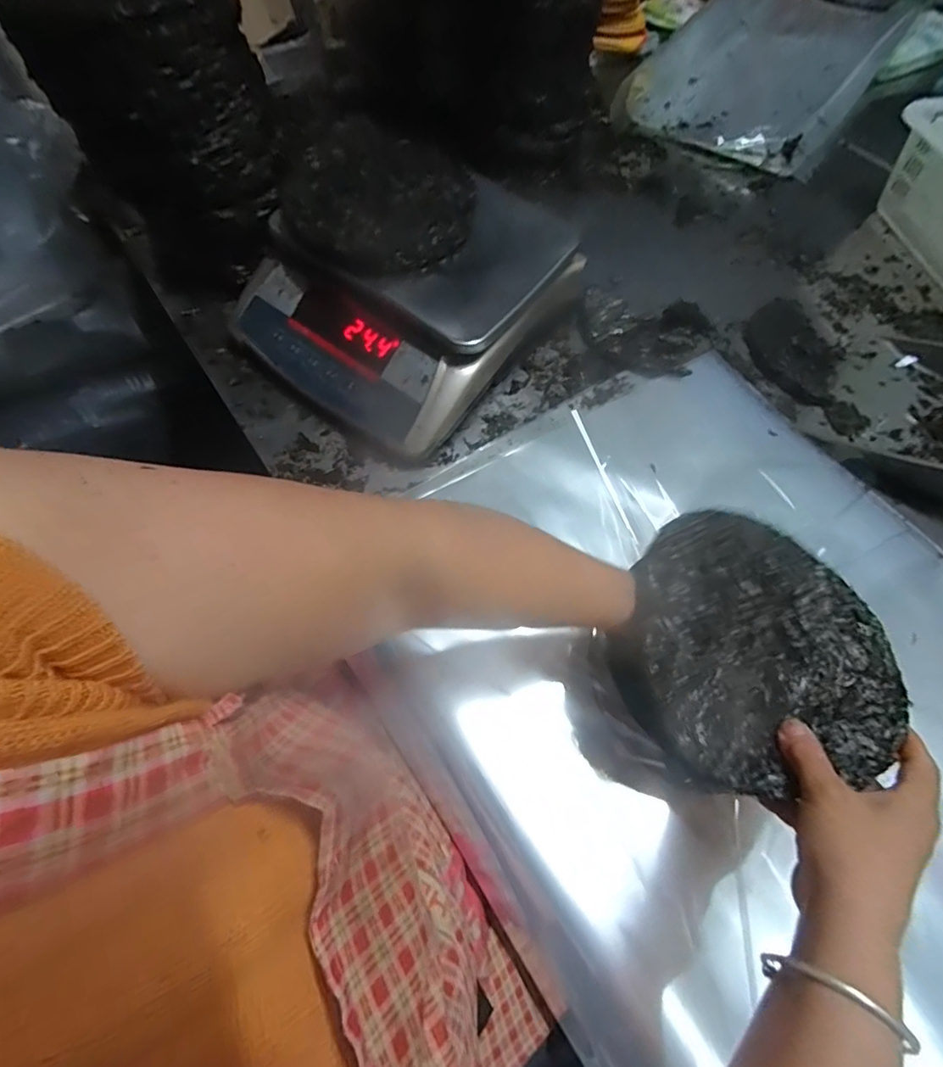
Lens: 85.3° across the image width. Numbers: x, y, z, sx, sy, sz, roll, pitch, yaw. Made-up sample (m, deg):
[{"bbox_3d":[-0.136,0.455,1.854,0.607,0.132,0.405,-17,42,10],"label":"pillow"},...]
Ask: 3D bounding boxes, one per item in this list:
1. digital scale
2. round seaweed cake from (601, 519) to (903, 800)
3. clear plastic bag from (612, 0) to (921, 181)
[{"bbox_3d":[-0.083,-0.268,0.575,0.306,0.116,0.301,32,67,14],"label":"digital scale"},{"bbox_3d":[0.198,0.074,0.353,0.208,0.048,0.182,-32,68,-16],"label":"round seaweed cake"},{"bbox_3d":[0.574,-0.880,0.929,0.321,0.074,0.707,33,67,14],"label":"clear plastic bag"}]

